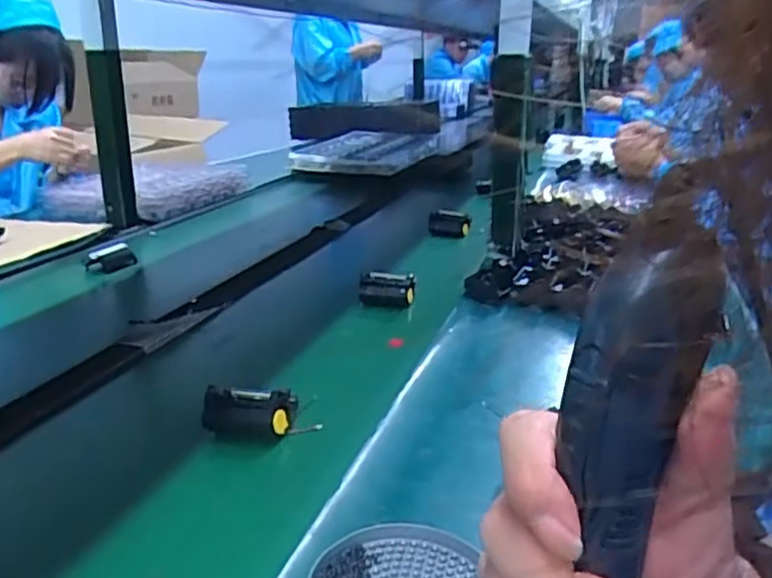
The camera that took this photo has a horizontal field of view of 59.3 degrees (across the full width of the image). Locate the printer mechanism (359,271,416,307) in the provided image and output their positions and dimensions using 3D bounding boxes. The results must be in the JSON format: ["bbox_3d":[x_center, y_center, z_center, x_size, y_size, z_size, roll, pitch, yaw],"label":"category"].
[{"bbox_3d":[0.001,0.001,0.901,0.072,0.038,0.054,3,18,2],"label":"printer mechanism"}]

